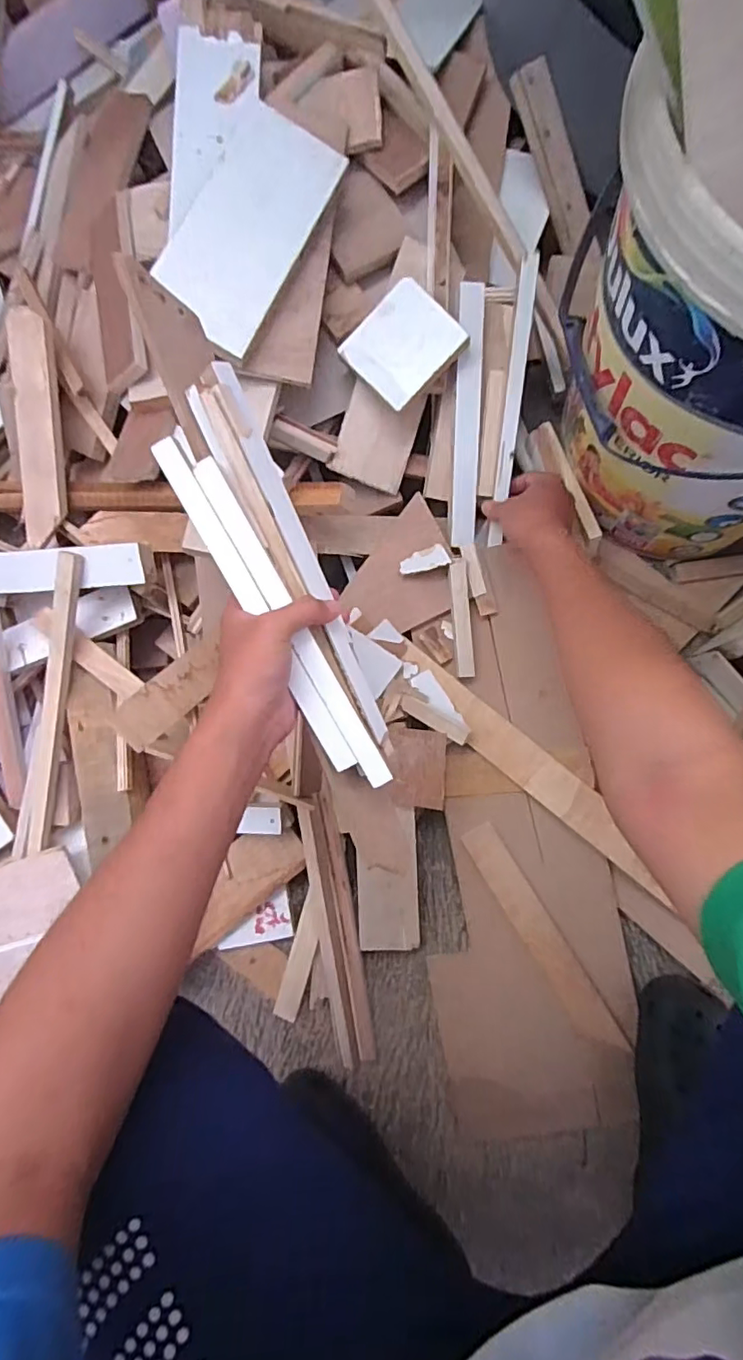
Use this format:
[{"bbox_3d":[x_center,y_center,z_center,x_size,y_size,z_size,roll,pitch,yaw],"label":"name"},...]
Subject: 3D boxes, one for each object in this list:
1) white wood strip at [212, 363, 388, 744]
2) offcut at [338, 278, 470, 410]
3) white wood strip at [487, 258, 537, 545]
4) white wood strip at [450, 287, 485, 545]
[{"bbox_3d":[-0.048,-0.086,0.403,0.017,0.026,0.280,-23,100,3],"label":"white wood strip"},{"bbox_3d":[0.030,-0.331,0.554,0.099,0.009,0.090,-45,85,7],"label":"offcut"},{"bbox_3d":[0.143,-0.273,0.570,0.016,0.010,0.264,6,108,6],"label":"white wood strip"},{"bbox_3d":[0.100,-0.267,0.577,0.026,0.015,0.248,2,102,6],"label":"white wood strip"}]

